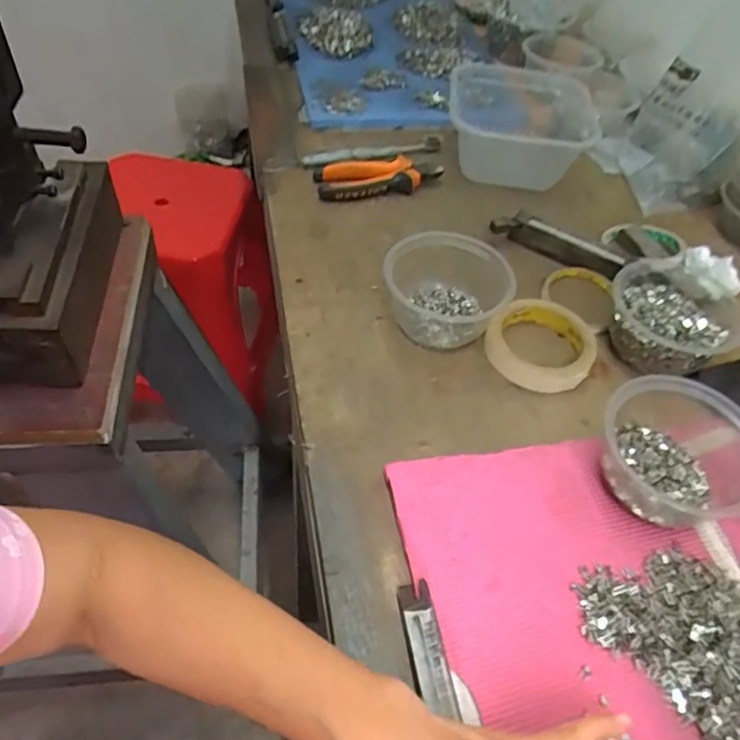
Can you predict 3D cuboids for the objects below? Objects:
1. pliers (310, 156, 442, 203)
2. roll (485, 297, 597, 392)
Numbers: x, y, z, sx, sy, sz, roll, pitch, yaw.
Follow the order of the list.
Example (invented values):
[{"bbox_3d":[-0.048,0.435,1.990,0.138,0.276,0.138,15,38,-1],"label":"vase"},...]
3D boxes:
[{"bbox_3d":[0.012,-0.220,0.697,0.146,0.030,0.057,-6,51,-9],"label":"pliers"},{"bbox_3d":[0.159,-0.028,0.558,0.093,0.023,0.097,2,51,-2],"label":"roll"}]

